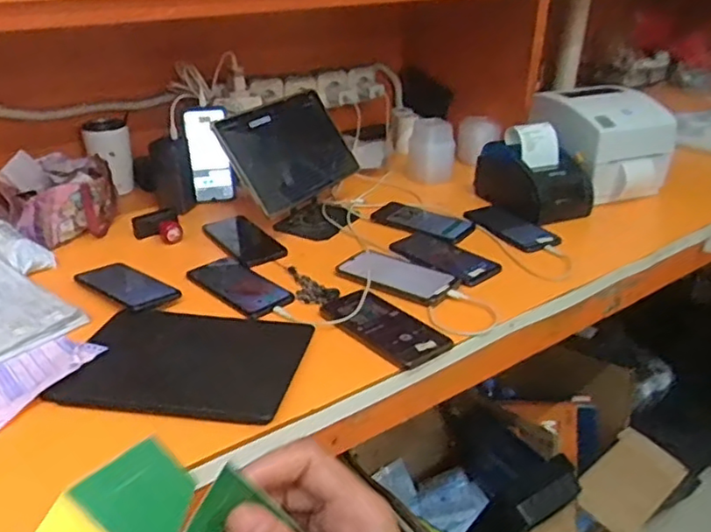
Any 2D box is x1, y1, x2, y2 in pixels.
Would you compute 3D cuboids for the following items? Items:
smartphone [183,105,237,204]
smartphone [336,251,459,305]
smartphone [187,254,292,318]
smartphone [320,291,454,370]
[{"bbox_3d":[-0.264,-0.200,1.137,0.079,0.171,0.012,-1,21,8],"label":"smartphone"},{"bbox_3d":[0.056,0.011,0.878,0.175,0.011,0.073,19,34,33],"label":"smartphone"},{"bbox_3d":[-0.161,0.027,0.883,0.079,0.013,0.178,-25,36,-37],"label":"smartphone"},{"bbox_3d":[0.032,0.070,0.781,0.083,0.016,0.178,-22,34,-34],"label":"smartphone"}]

